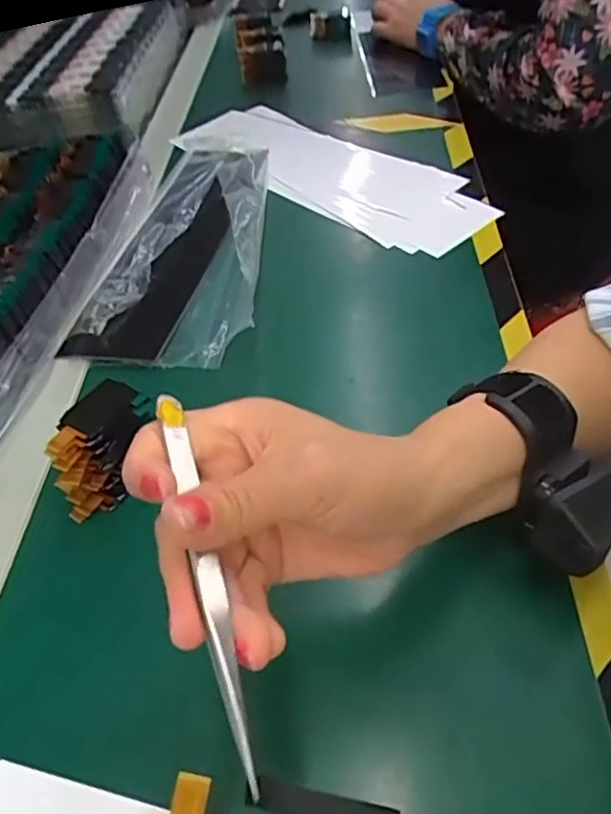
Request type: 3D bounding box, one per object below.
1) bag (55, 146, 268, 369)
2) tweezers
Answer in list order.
[{"bbox_3d":[-0.093,-0.152,0.533,0.128,0.050,0.320,1,47,10],"label":"bag"},{"bbox_3d":[-0.032,0.049,0.199,0.009,0.006,0.128,-15,58,-8],"label":"tweezers"}]

